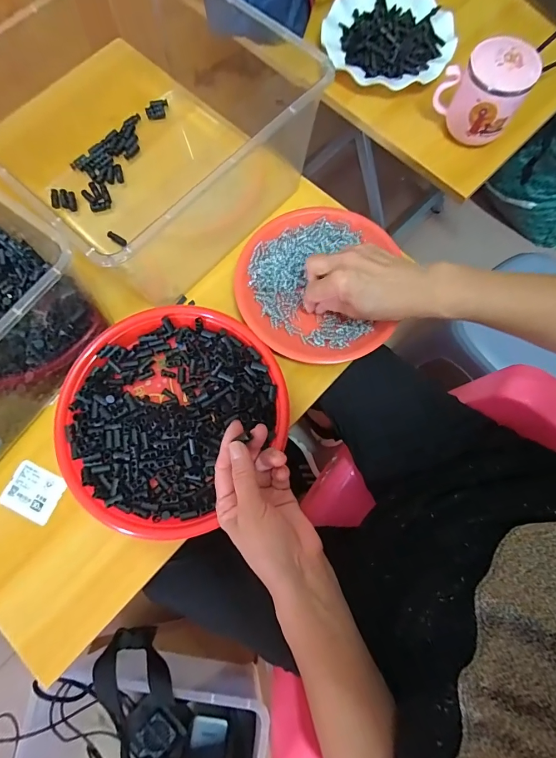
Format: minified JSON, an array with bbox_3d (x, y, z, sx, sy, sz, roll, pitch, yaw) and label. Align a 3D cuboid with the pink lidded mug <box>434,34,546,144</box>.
[{"bbox_3d":[0.257,-0.352,0.465,0.065,0.101,0.090,-36,78,-8],"label":"pink lidded mug"}]

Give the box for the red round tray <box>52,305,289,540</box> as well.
[{"bbox_3d":[-0.118,0.034,0.405,0.220,0.032,0.234,0,75,0],"label":"red round tray"}]

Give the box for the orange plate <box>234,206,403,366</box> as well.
[{"bbox_3d":[0.043,-0.108,0.434,0.177,0.025,0.190,0,75,0],"label":"orange plate"}]

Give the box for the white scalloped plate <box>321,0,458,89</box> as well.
[{"bbox_3d":[0.156,-0.478,0.525,0.175,0.043,0.170,0,75,0],"label":"white scalloped plate"}]

